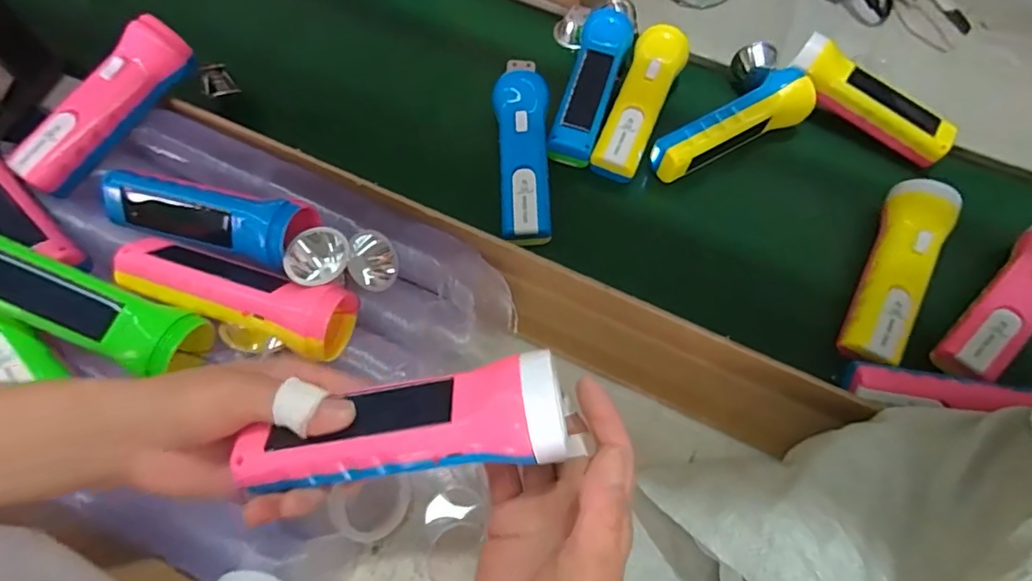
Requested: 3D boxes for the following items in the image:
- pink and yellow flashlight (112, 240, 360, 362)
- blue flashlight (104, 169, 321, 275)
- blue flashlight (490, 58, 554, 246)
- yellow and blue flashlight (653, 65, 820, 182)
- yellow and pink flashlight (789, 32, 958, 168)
[{"bbox_3d":[-0.193,0.002,0.390,0.162,0.056,0.052,19,68,7],"label":"pink and yellow flashlight"},{"bbox_3d":[-0.225,-0.052,0.403,0.161,0.046,0.044,16,68,5],"label":"blue flashlight"},{"bbox_3d":[0.005,-0.121,0.485,0.047,0.037,0.171,0,67,-1],"label":"blue flashlight"},{"bbox_3d":[0.199,-0.149,0.514,0.160,0.057,0.041,-26,70,-12],"label":"yellow and blue flashlight"},{"bbox_3d":[0.332,-0.174,0.516,0.159,0.052,0.045,34,70,13],"label":"yellow and pink flashlight"}]

